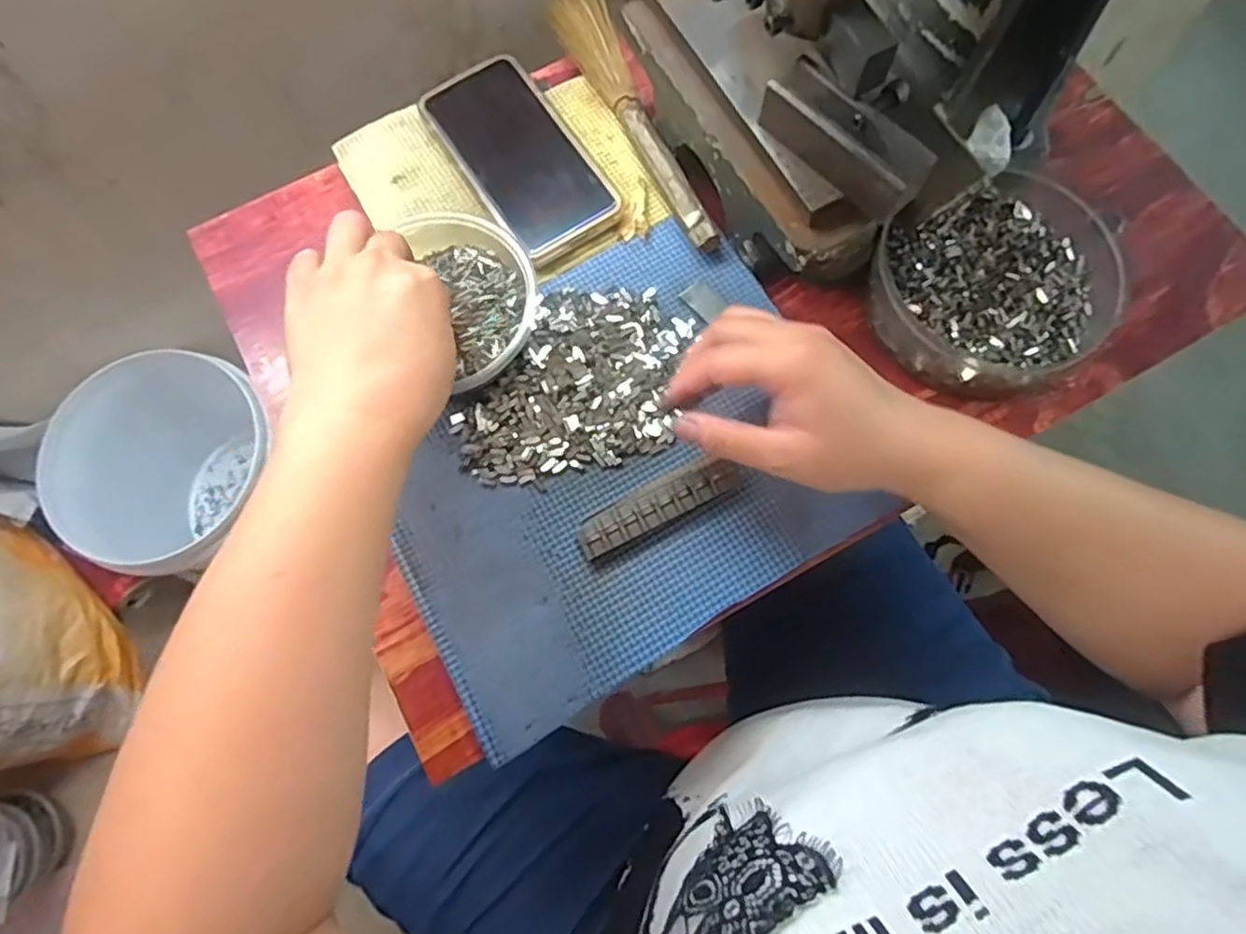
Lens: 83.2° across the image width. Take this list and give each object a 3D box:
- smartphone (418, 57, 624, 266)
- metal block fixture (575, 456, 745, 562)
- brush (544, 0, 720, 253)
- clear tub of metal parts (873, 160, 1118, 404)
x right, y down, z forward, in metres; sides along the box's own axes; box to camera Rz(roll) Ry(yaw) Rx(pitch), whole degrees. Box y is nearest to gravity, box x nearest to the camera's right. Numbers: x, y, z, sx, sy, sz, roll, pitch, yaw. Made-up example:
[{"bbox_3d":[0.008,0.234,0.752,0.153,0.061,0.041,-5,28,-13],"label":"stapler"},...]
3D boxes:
[{"bbox_3d":[-0.068,-0.205,0.462,0.073,0.013,0.153,-32,75,-8],"label":"smartphone"},{"bbox_3d":[0.020,0.021,0.398,0.097,0.008,0.024,-26,75,-7],"label":"metal block fixture"},{"bbox_3d":[0.007,-0.236,0.465,0.040,0.020,0.225,-23,74,-6],"label":"brush"},{"bbox_3d":[0.217,-0.108,0.419,0.136,0.040,0.125,0,73,1],"label":"clear tub of metal parts"}]

